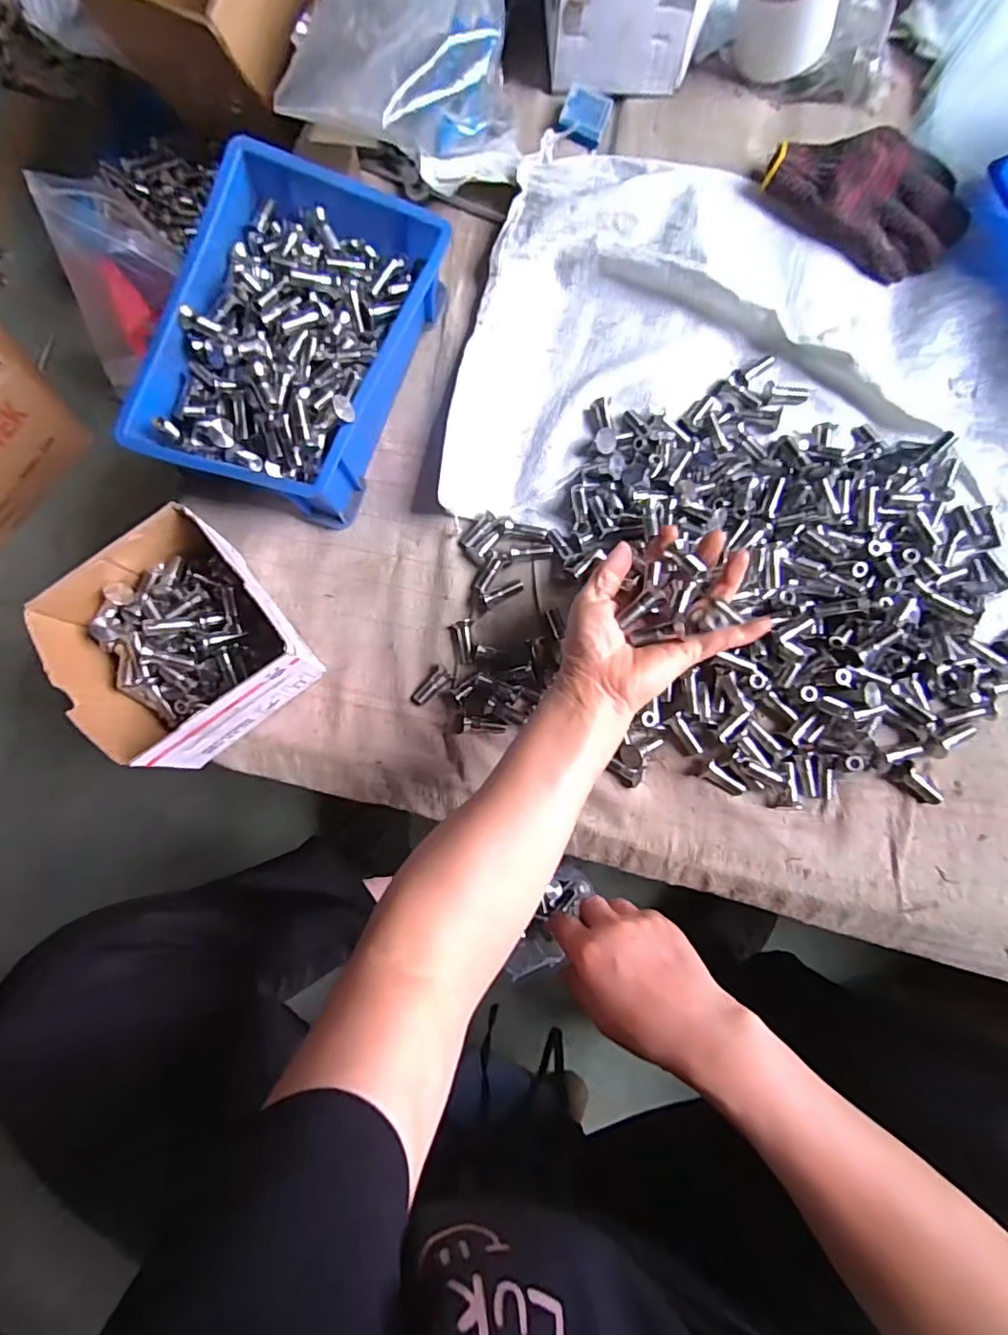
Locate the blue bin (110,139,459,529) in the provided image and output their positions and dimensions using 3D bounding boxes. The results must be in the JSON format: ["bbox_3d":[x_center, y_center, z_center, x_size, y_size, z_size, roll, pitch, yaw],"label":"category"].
[{"bbox_3d":[-0.164,-0.258,0.451,0.170,0.084,0.253,22,83,6],"label":"blue bin"}]

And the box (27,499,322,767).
[{"bbox_3d":[-0.241,-0.019,0.421,0.142,0.083,0.149,-38,82,-3],"label":"box"}]

